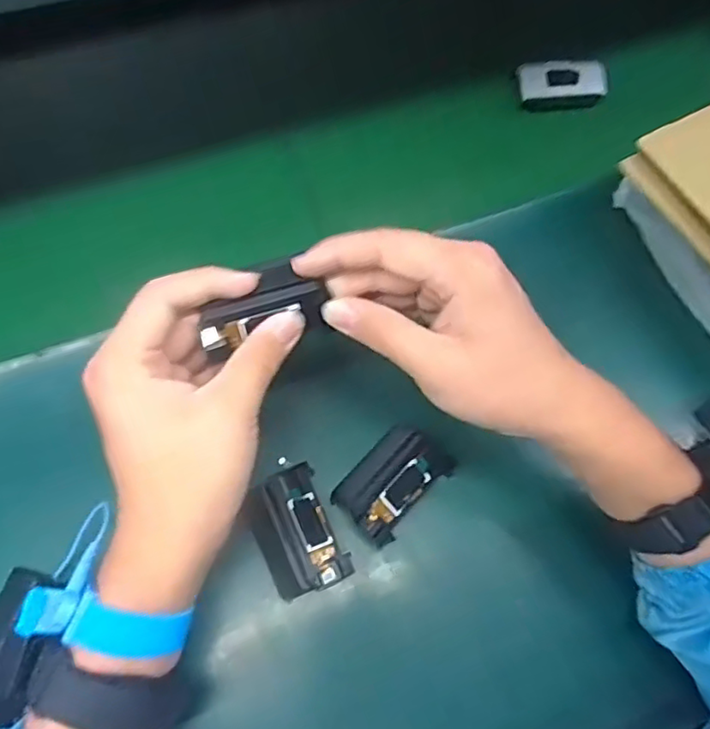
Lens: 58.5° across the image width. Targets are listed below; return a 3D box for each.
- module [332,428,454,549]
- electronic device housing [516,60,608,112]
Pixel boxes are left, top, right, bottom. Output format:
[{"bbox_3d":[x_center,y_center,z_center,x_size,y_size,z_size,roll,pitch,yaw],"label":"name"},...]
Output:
[{"bbox_3d":[0.023,0.073,0.397,0.046,0.025,0.070,41,68,13],"label":"module"},{"bbox_3d":[0.175,-0.238,0.542,0.073,0.025,0.038,-4,66,-7],"label":"electronic device housing"}]

